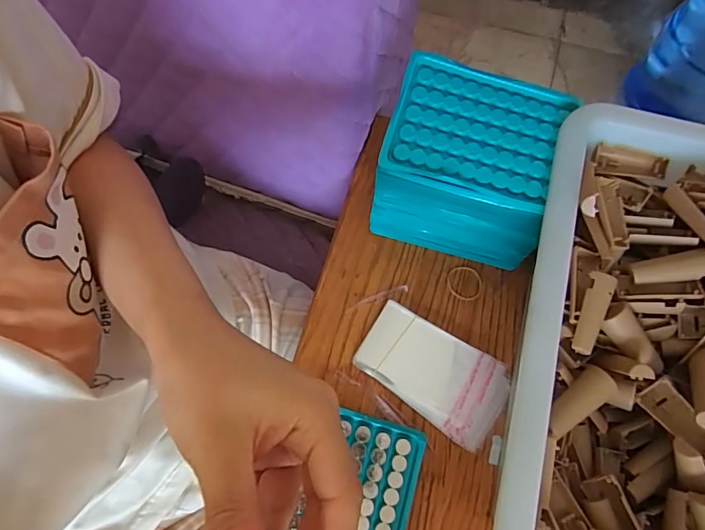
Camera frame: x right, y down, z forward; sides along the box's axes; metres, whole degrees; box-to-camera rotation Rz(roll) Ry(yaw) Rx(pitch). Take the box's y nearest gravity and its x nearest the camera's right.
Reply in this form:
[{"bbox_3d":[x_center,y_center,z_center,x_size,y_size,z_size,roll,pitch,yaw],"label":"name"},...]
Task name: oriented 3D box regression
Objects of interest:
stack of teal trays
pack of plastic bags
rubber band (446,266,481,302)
[{"bbox_3d":[0.088,-0.071,0.361,0.123,0.122,0.097,17,72,6],"label":"stack of teal trays"},{"bbox_3d":[0.064,0.087,0.366,0.117,0.008,0.067,32,74,11],"label":"pack of plastic bags"},{"bbox_3d":[0.098,0.016,0.396,0.030,0.004,0.031,0,71,0],"label":"rubber band"}]

